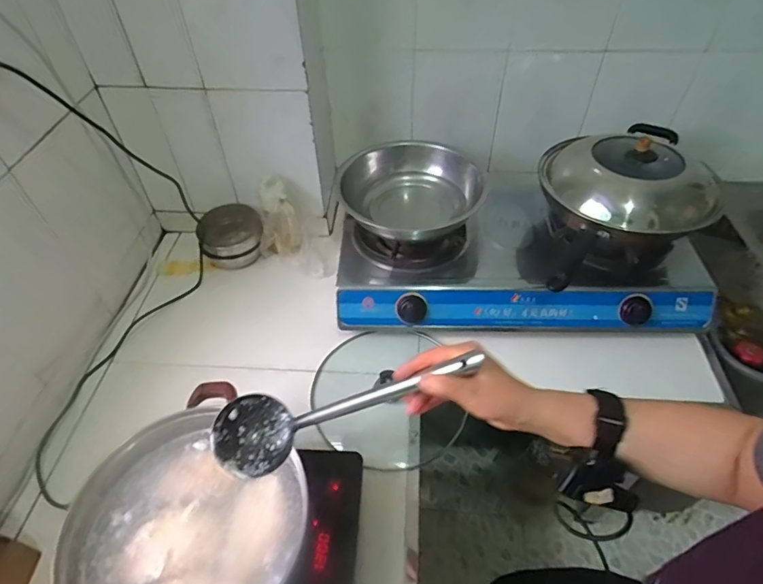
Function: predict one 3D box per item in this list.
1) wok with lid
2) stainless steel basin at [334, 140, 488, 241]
[{"bbox_3d":[0.487,-0.208,0.956,0.300,0.194,0.382,18,51,17],"label":"wok with lid"},{"bbox_3d":[0.058,-0.178,0.958,0.288,0.120,0.274,-1,48,1],"label":"stainless steel basin"}]

